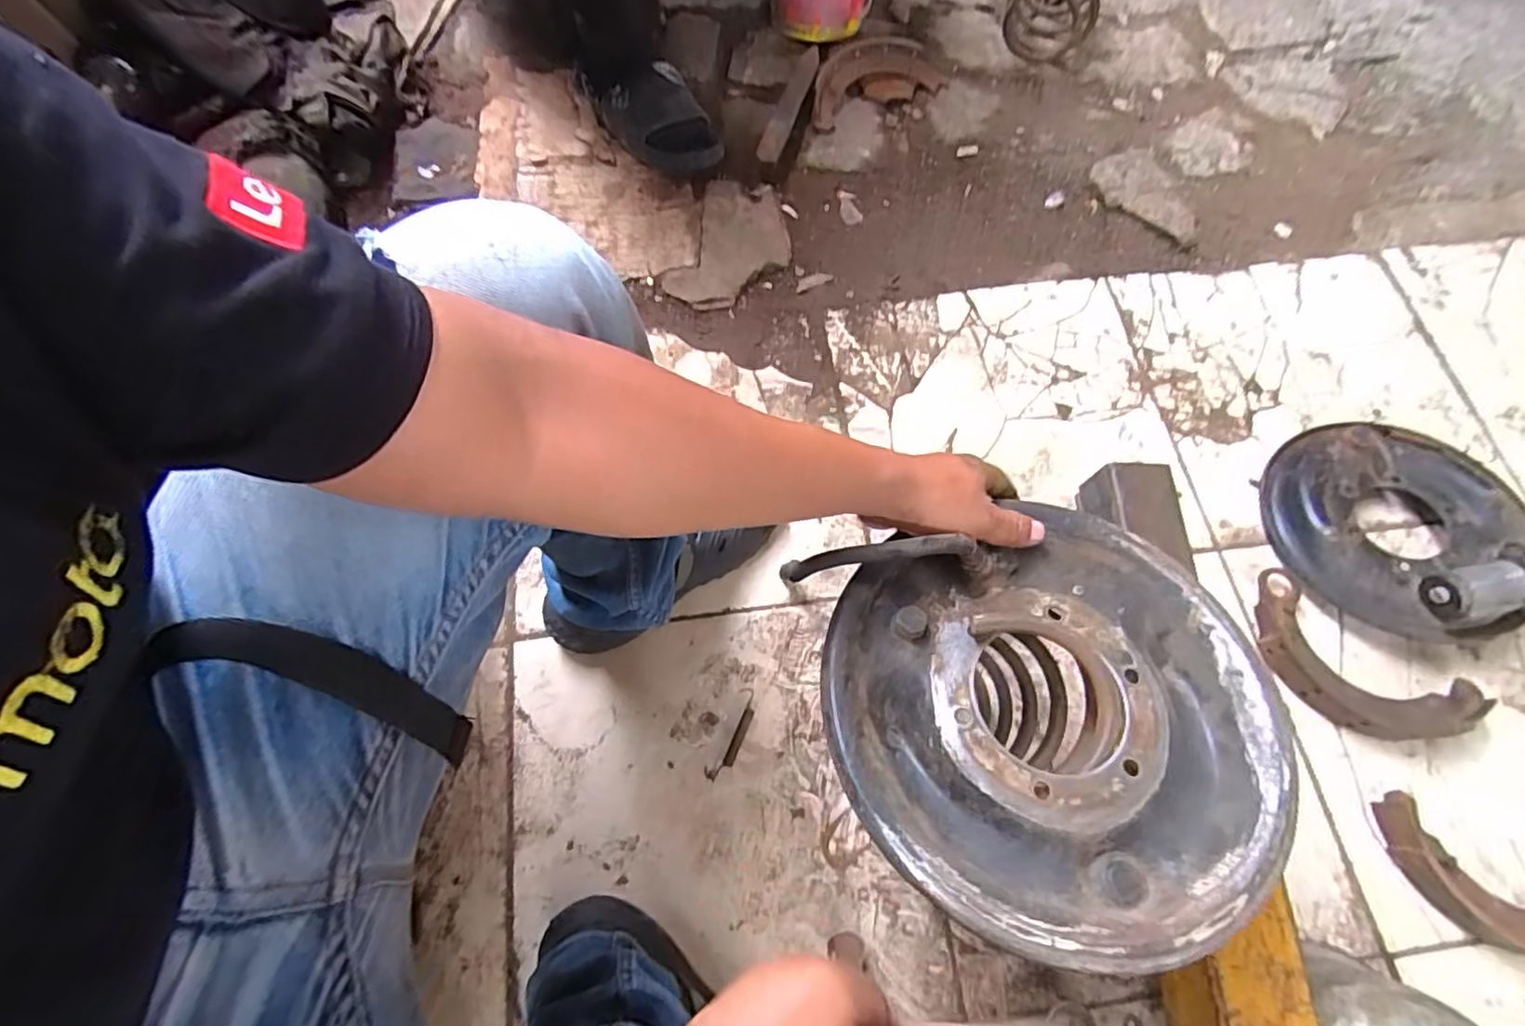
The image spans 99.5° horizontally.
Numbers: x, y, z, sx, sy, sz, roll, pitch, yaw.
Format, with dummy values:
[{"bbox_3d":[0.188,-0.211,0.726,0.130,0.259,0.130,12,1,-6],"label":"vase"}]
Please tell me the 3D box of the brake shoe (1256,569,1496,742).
[{"bbox_3d":[0.629,0.165,0.693,0.225,0.034,0.125,41,74,15],"label":"brake shoe"}]

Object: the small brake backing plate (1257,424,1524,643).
[{"bbox_3d":[0.716,0.011,0.724,0.243,0.083,0.266,-20,69,-7],"label":"small brake backing plate"}]

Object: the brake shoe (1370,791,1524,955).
[{"bbox_3d":[0.703,0.357,0.614,0.217,0.045,0.101,21,70,9],"label":"brake shoe"}]

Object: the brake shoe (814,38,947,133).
[{"bbox_3d":[0.171,-0.685,1.022,0.236,0.043,0.128,-22,70,-7],"label":"brake shoe"}]

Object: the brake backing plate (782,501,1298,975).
[{"bbox_3d":[0.173,0.115,0.389,0.258,0.053,0.245,0,68,1],"label":"brake backing plate"}]

